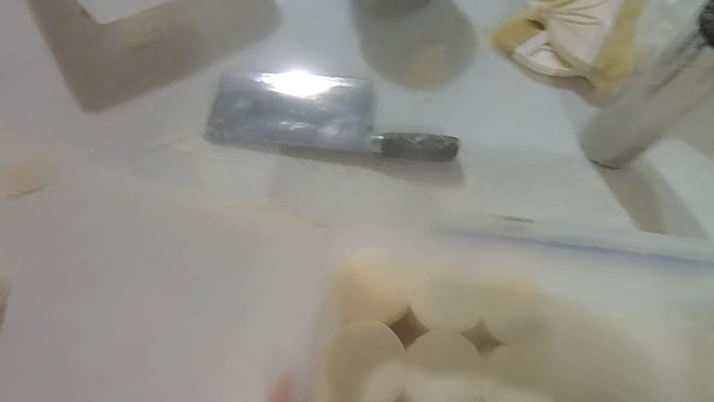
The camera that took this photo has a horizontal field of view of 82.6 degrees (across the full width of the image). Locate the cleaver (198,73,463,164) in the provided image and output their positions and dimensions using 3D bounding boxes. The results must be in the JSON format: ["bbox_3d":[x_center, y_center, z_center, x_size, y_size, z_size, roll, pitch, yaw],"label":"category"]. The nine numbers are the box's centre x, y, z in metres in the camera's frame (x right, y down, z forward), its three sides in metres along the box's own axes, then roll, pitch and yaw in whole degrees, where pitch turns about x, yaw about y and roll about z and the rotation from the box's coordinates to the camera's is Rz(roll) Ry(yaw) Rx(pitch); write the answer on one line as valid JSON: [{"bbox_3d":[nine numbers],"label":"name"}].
[{"bbox_3d":[-0.031,-0.115,0.503,0.297,0.033,0.119,7,69,0],"label":"cleaver"}]

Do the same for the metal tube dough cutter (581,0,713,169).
[{"bbox_3d":[0.323,-0.113,0.425,0.068,0.190,0.068,40,72,12],"label":"metal tube dough cutter"}]

